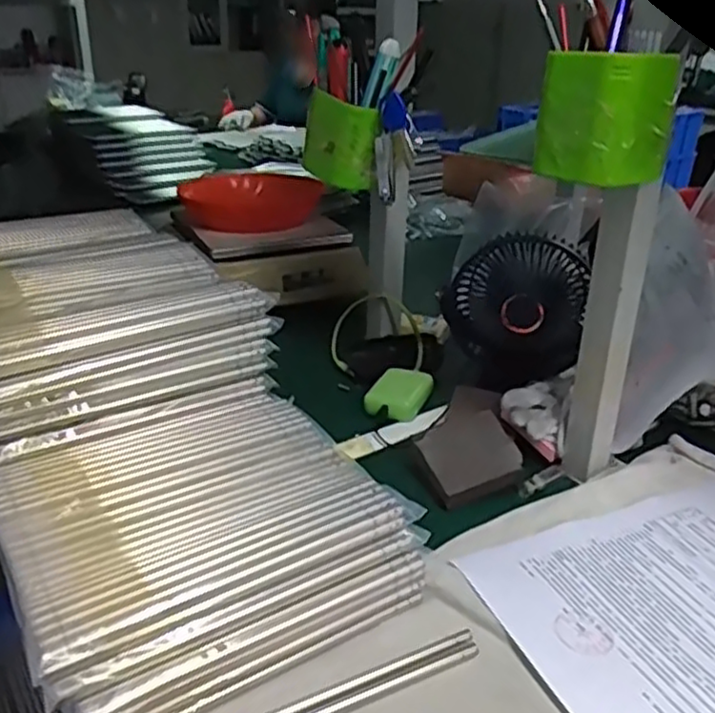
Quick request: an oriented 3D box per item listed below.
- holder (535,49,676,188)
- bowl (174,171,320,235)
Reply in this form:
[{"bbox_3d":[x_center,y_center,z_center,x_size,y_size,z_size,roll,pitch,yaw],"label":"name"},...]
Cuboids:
[{"bbox_3d":[0.170,-0.165,0.494,0.072,0.079,0.072,-19,31,-36],"label":"holder"},{"bbox_3d":[-0.173,-0.235,1.123,0.189,0.074,0.210,11,26,21],"label":"bowl"}]

